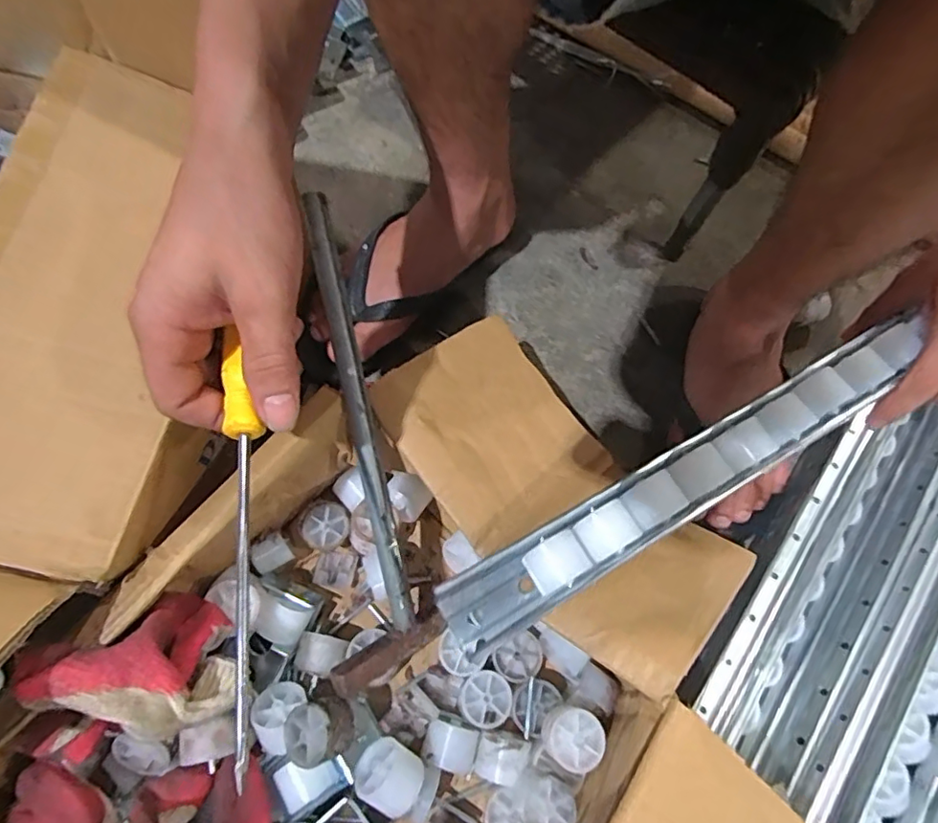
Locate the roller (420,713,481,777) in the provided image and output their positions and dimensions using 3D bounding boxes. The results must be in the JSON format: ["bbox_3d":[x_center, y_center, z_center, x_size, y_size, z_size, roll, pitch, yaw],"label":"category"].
[{"bbox_3d":[-0.012,0.221,0.376,0.034,0.027,0.029,18,68,5],"label":"roller"}]

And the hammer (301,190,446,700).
[{"bbox_3d":[-0.073,0.019,0.365,0.065,0.069,0.300,-9,97,-6],"label":"hammer"}]

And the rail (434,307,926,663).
[{"bbox_3d":[0.144,0.039,0.353,0.352,0.036,0.045,-29,72,-10],"label":"rail"}]

